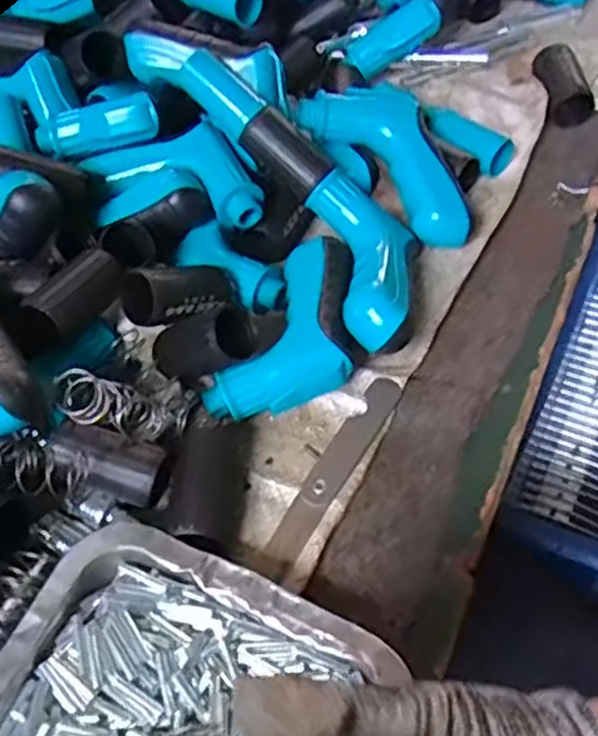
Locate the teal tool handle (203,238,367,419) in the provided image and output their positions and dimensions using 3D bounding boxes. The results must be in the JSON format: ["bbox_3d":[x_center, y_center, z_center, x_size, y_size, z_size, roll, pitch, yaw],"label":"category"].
[{"bbox_3d":[0.005,-0.023,0.454,0.071,0.030,0.141,17,58,16],"label":"teal tool handle"}]

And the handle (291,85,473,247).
[{"bbox_3d":[0.068,-0.146,0.515,0.056,0.034,0.144,-37,77,-20],"label":"handle"}]

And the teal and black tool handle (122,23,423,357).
[{"bbox_3d":[-0.008,-0.143,0.532,0.091,0.075,0.330,-30,58,-16],"label":"teal and black tool handle"}]

